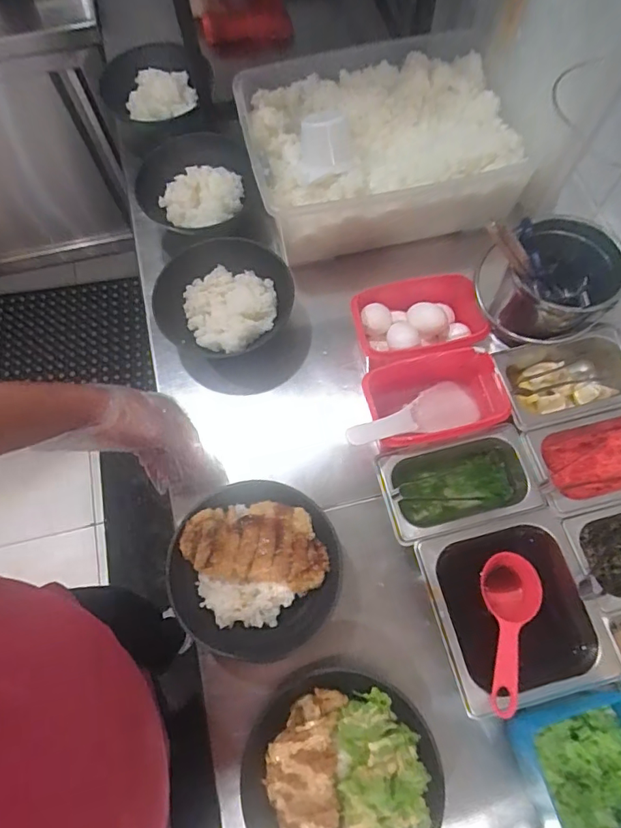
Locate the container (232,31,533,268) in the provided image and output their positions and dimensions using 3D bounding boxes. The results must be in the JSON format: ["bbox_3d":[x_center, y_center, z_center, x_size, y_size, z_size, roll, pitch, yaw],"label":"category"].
[{"bbox_3d":[0.094,-0.392,0.740,0.367,0.118,0.278,-12,70,-3],"label":"container"}]

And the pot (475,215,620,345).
[{"bbox_3d":[0.292,-0.160,0.612,0.159,0.113,0.135,-29,71,-9],"label":"pot"}]

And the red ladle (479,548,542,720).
[{"bbox_3d":[0.206,0.224,0.521,0.060,0.035,0.158,15,54,7],"label":"red ladle"}]

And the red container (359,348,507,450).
[{"bbox_3d":[0.154,-0.012,0.619,0.168,0.078,0.105,-12,70,-3],"label":"red container"}]

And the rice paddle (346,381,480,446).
[{"bbox_3d":[0.133,0.001,0.606,0.200,0.021,0.055,-14,66,-35],"label":"rice paddle"}]

